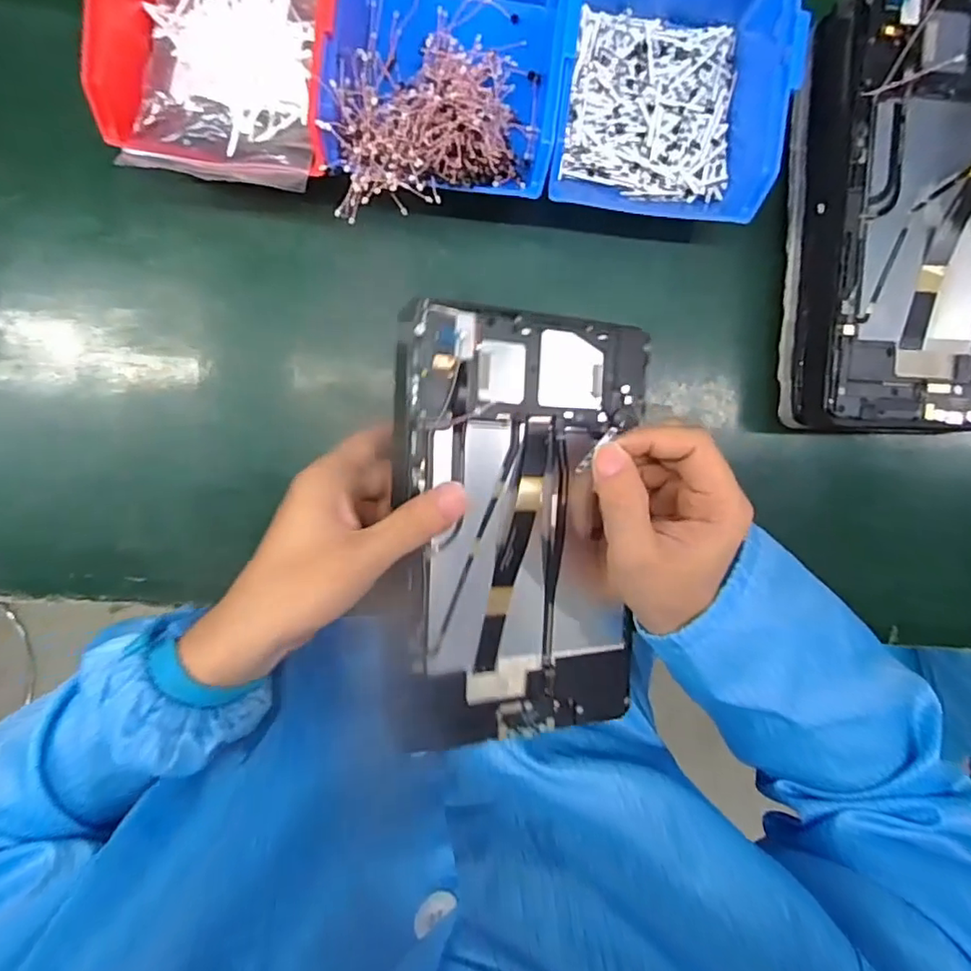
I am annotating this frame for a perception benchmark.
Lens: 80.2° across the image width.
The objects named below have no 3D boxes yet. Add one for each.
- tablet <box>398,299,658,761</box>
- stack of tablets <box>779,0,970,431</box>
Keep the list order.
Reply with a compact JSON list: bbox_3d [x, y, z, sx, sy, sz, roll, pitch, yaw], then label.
[{"bbox_3d":[0.024,0.026,0.330,0.152,0.010,0.239,0,95,-24],"label":"tablet"},{"bbox_3d":[0.275,-0.157,0.349,0.155,0.058,0.243,1,93,-4],"label":"stack of tablets"}]

